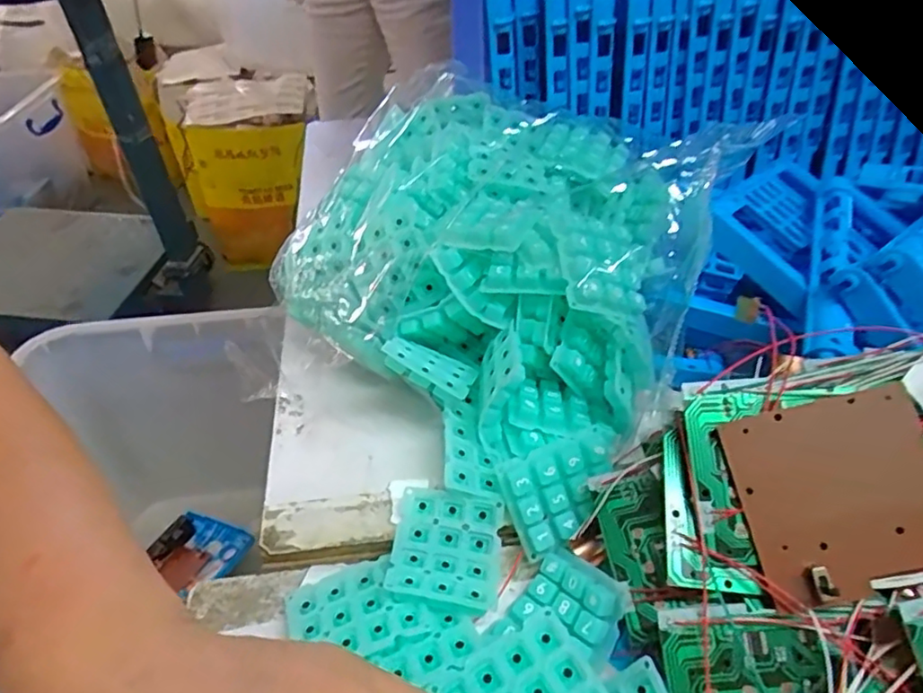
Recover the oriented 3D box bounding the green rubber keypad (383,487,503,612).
[{"bbox_3d":[-0.008,0.095,0.297,0.049,0.012,0.056,4,41,6],"label":"green rubber keypad"}]

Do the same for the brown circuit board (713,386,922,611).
[{"bbox_3d":[0.148,0.057,0.245,0.077,0.006,0.071,-14,73,4],"label":"brown circuit board"}]

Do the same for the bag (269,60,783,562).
[{"bbox_3d":[0.024,-0.053,0.380,0.242,0.114,0.221,30,50,32],"label":"bag"}]

